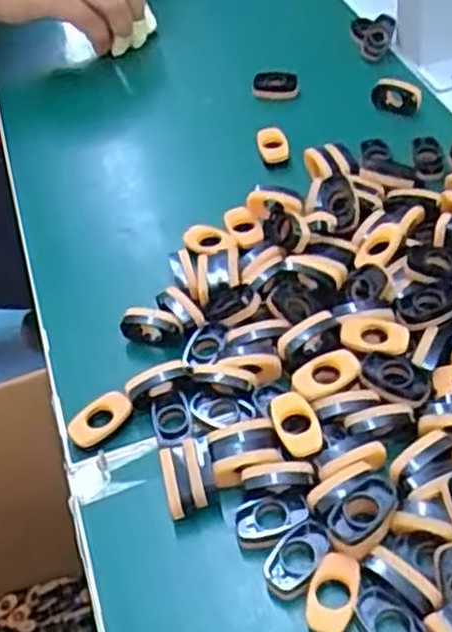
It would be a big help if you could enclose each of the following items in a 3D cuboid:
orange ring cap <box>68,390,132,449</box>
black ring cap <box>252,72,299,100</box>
[{"bbox_3d":[-0.062,0.052,0.397,0.033,0.014,0.017,-32,50,-19],"label":"orange ring cap"},{"bbox_3d":[0.035,-0.163,0.572,0.033,0.015,0.017,-12,46,-1],"label":"black ring cap"}]

